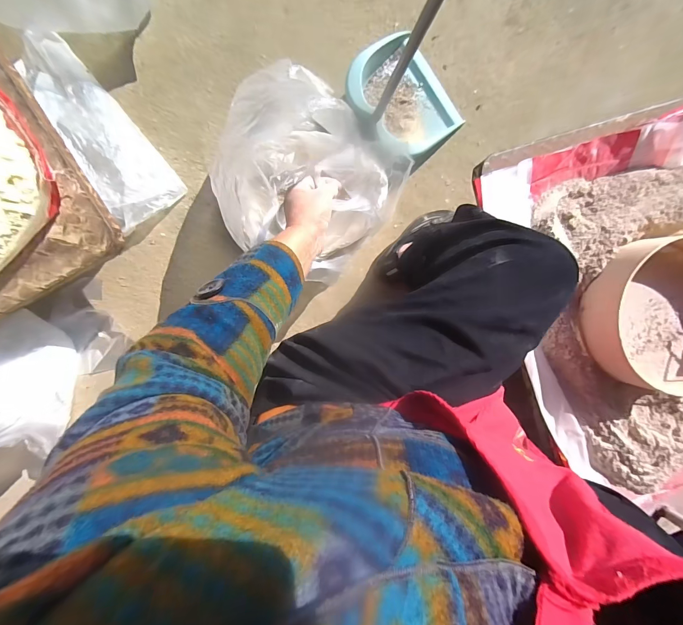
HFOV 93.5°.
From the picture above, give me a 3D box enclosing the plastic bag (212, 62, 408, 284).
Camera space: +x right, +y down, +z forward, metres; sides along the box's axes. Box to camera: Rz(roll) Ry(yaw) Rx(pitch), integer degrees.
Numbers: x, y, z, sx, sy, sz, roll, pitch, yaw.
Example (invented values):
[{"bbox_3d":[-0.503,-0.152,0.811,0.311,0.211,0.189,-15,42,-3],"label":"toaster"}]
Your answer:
[{"bbox_3d":[-0.041,-0.230,0.609,0.308,0.322,0.327,19,95,-7],"label":"plastic bag"}]

